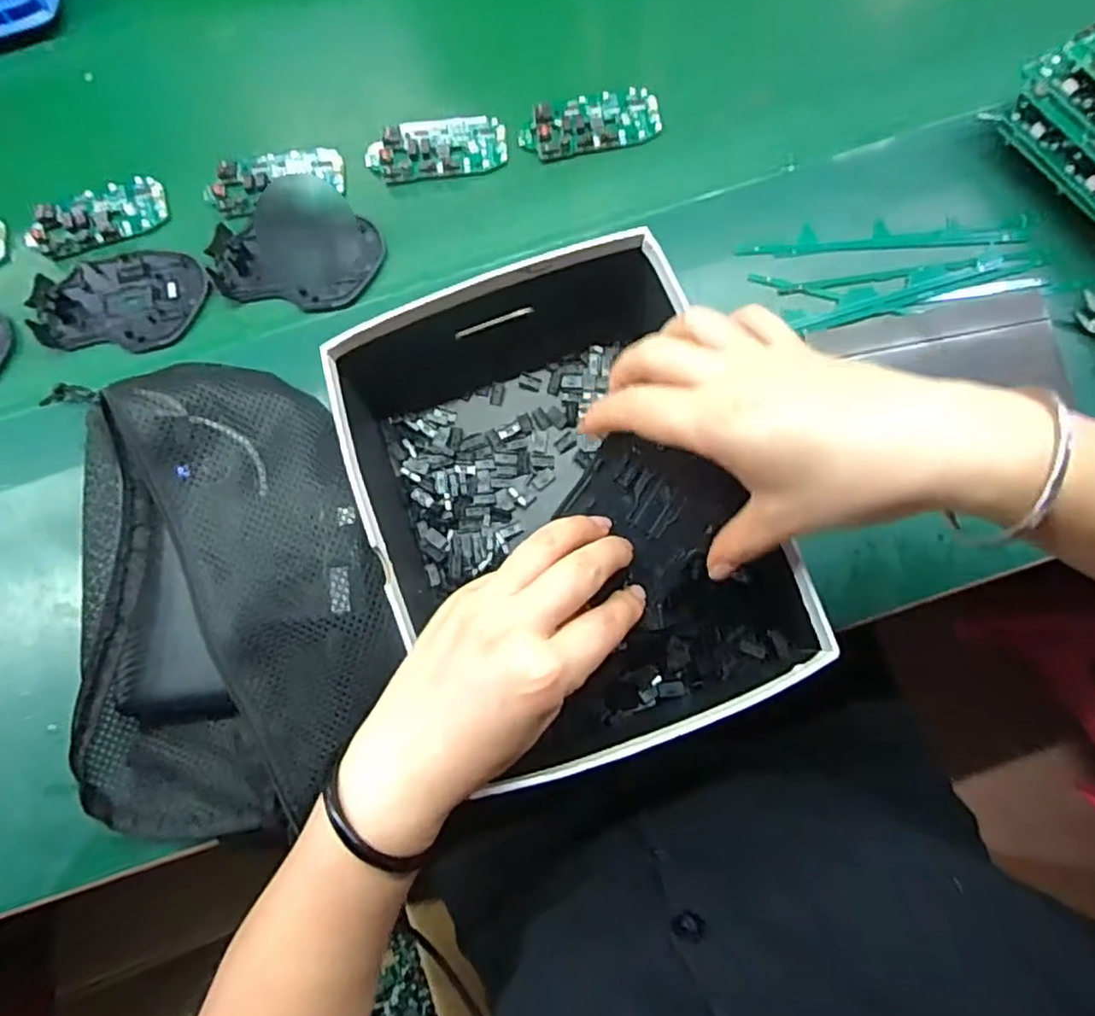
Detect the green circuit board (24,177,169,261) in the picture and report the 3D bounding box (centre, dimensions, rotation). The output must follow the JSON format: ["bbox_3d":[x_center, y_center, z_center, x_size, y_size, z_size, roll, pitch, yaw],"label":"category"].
[{"bbox_3d":[-0.320,-0.208,0.475,0.095,0.007,0.045,-15,78,-1],"label":"green circuit board"}]

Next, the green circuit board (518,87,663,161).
[{"bbox_3d":[0.030,-0.275,0.474,0.098,0.012,0.045,-12,78,-1],"label":"green circuit board"}]

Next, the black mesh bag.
[{"bbox_3d":[-0.176,0.048,0.389,0.176,0.058,0.268,-10,78,0],"label":"black mesh bag"}]

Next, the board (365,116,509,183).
[{"bbox_3d":[-0.080,-0.257,0.476,0.099,0.006,0.047,-9,78,0],"label":"board"}]

